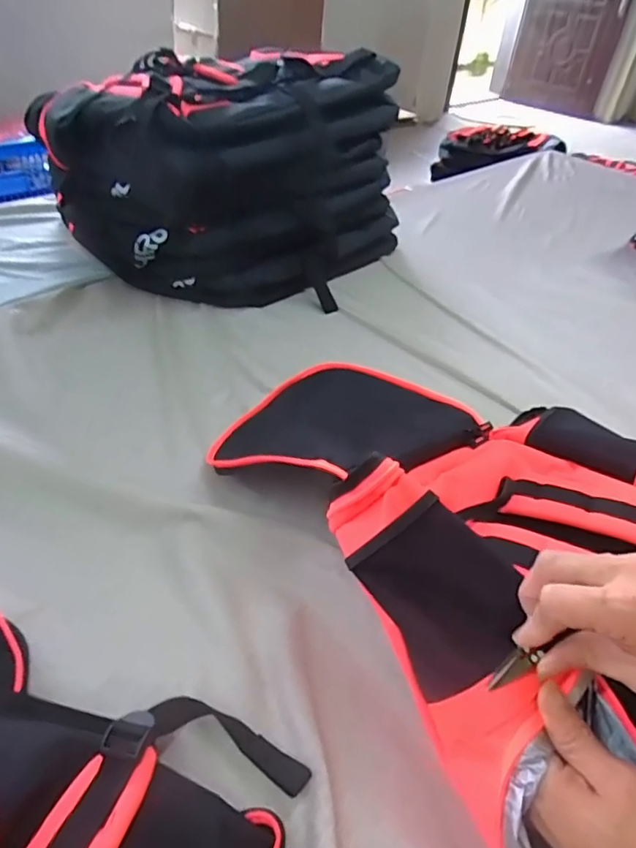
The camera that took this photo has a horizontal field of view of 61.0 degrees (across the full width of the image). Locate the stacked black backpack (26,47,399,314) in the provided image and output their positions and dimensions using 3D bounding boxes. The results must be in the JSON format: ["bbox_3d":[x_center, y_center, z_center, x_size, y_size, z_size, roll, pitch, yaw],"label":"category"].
[{"bbox_3d":[-0.166,-0.400,0.890,0.602,0.305,0.274,3,44,-1],"label":"stacked black backpack"}]

